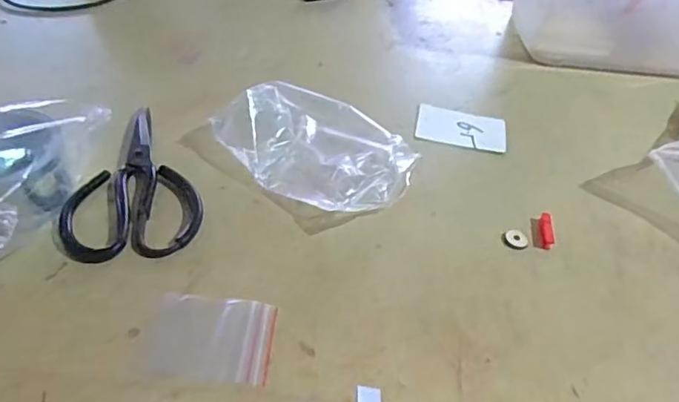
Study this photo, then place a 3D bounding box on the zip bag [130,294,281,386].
[{"bbox_3d":[-0.087,0.092,0.377,0.083,0.004,0.061,8,45,-3],"label":"zip bag"}]

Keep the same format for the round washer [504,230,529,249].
[{"bbox_3d":[0.151,0.033,0.476,0.020,0.004,0.020,4,44,-4],"label":"round washer"}]

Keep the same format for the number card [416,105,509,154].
[{"bbox_3d":[0.129,-0.077,0.589,0.093,0.004,0.059,11,47,5],"label":"number card"}]

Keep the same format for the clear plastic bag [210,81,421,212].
[{"bbox_3d":[-0.021,-0.052,0.502,0.167,0.052,0.113,29,48,20],"label":"clear plastic bag"}]

